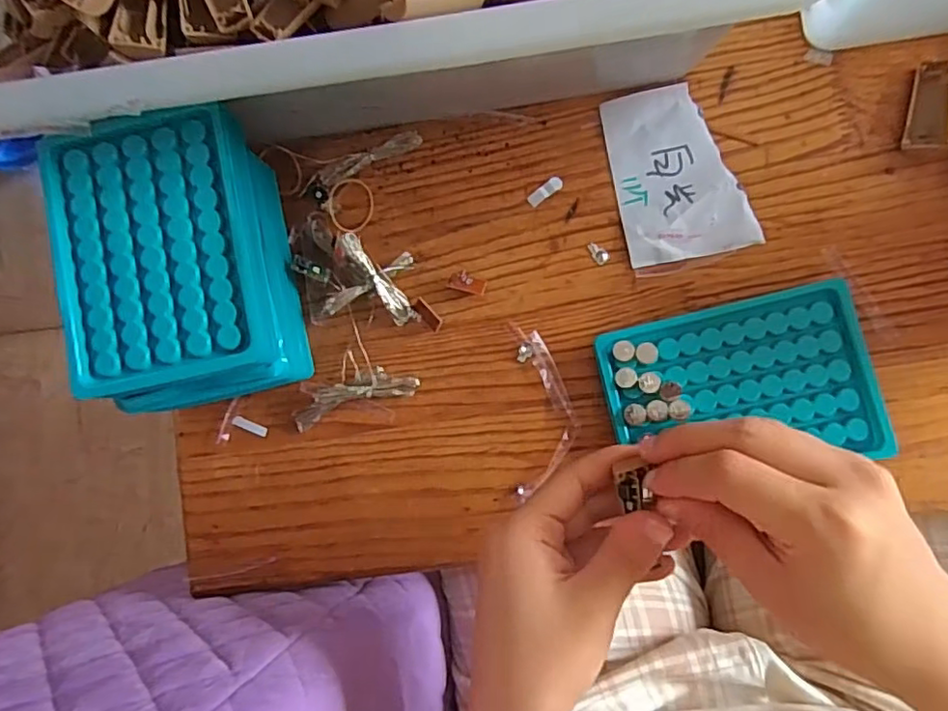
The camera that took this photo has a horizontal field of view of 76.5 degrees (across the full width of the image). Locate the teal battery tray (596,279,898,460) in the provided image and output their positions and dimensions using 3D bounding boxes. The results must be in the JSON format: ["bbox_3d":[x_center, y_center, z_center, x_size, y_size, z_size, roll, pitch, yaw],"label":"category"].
[{"bbox_3d":[0.140,0.017,0.321,0.132,0.014,0.087,-13,85,7],"label":"teal battery tray"}]

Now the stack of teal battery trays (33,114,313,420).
[{"bbox_3d":[-0.148,-0.043,0.325,0.091,0.087,0.132,-12,85,7],"label":"stack of teal battery trays"}]

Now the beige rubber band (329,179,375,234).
[{"bbox_3d":[-0.073,-0.089,0.358,0.026,0.004,0.032,-5,89,-20],"label":"beige rubber band"}]

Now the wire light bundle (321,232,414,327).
[{"bbox_3d":[-0.058,-0.042,0.342,0.044,0.030,0.043,8,87,8],"label":"wire light bundle"}]

